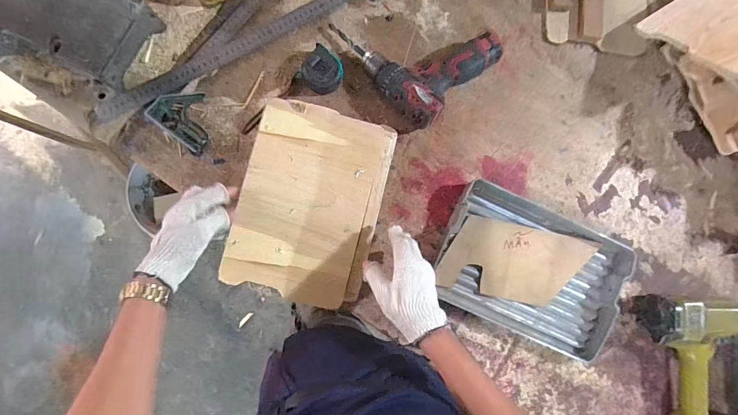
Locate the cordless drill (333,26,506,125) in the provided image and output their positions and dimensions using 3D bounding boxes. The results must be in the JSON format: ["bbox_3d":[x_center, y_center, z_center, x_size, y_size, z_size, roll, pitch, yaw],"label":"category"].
[{"bbox_3d":[0.087,-0.271,0.602,0.211,0.055,0.223,-39,91,-7],"label":"cordless drill"}]

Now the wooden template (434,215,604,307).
[{"bbox_3d":[0.242,0.091,0.606,0.243,0.007,0.122,13,89,-4],"label":"wooden template"}]

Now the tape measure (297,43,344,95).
[{"bbox_3d":[-0.073,-0.216,0.587,0.062,0.041,0.060,39,83,1],"label":"tape measure"}]

